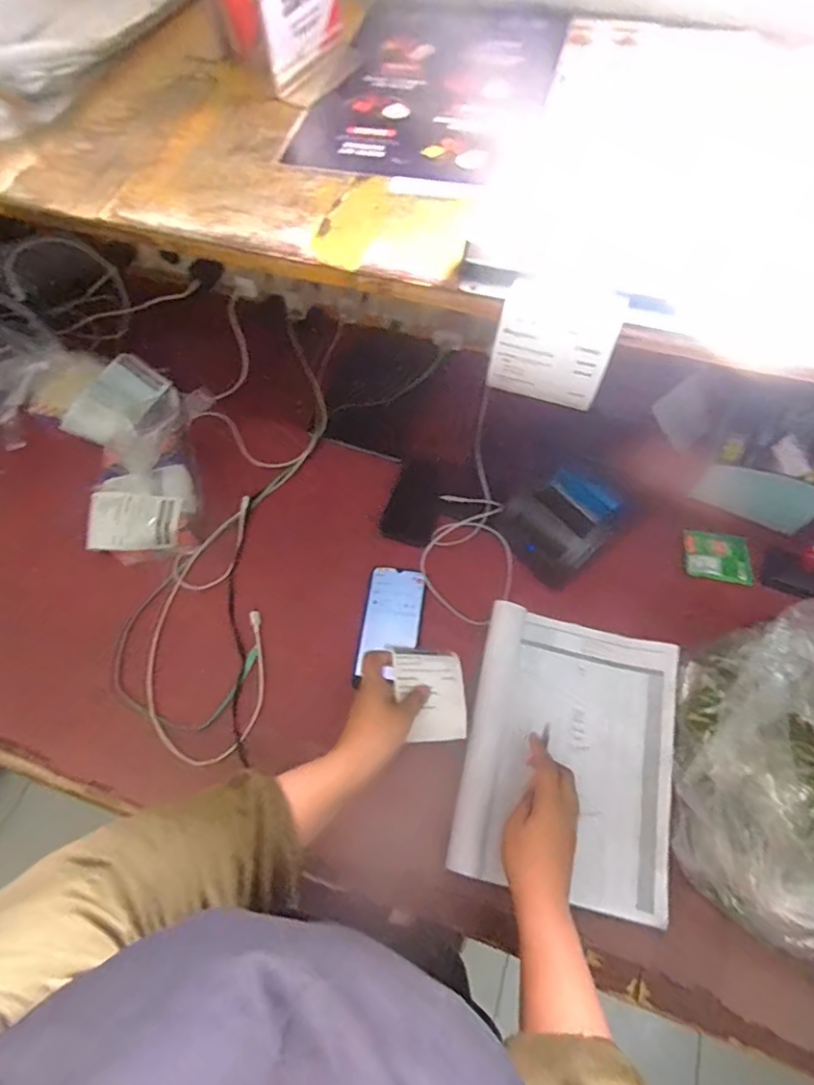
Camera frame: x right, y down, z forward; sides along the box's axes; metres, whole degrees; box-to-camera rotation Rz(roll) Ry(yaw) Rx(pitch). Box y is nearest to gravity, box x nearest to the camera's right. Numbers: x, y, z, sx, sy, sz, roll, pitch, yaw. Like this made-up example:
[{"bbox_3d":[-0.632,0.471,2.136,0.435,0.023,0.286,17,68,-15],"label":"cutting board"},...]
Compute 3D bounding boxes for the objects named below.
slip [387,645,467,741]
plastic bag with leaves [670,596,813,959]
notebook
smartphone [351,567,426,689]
[{"bbox_3d":[0.025,0.163,0.605,0.074,0.016,0.098,-3,62,0],"label":"slip"},{"bbox_3d":[0.400,0.217,0.557,0.202,0.159,0.316,13,63,8],"label":"plastic bag with leaves"},{"bbox_3d":[0.186,0.231,0.623,0.226,0.026,0.288,13,66,3],"label":"notebook"},{"bbox_3d":[-0.020,0.103,0.715,0.074,0.011,0.151,8,62,6],"label":"smartphone"}]

